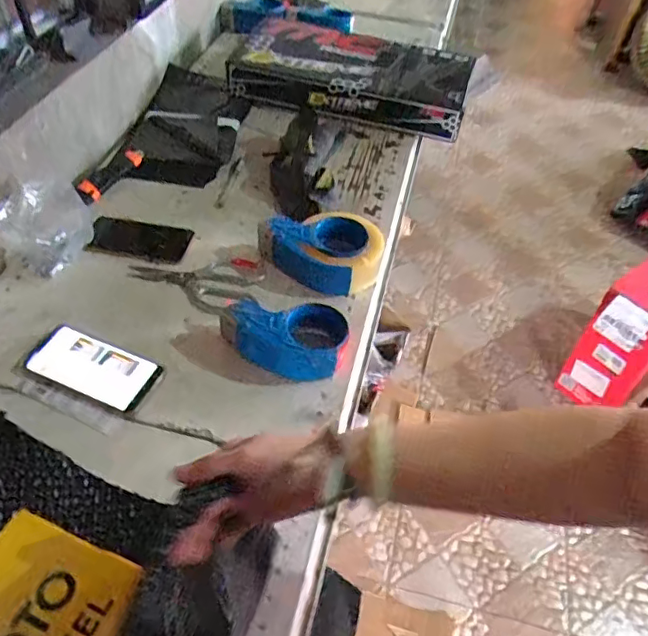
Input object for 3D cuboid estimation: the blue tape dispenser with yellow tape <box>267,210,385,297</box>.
[{"bbox_3d":[0.007,-0.107,0.836,0.161,0.065,0.129,26,51,19],"label":"blue tape dispenser with yellow tape"}]

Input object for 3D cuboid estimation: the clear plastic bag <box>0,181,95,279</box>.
[{"bbox_3d":[-0.396,-0.128,0.796,0.111,0.098,0.121,34,54,24],"label":"clear plastic bag"}]

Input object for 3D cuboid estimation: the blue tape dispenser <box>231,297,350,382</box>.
[{"bbox_3d":[-0.046,0.025,0.715,0.143,0.061,0.087,15,49,9],"label":"blue tape dispenser"}]

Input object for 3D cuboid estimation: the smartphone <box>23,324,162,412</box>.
[{"bbox_3d":[-0.288,0.060,0.701,0.156,0.009,0.074,20,55,12],"label":"smartphone"}]

